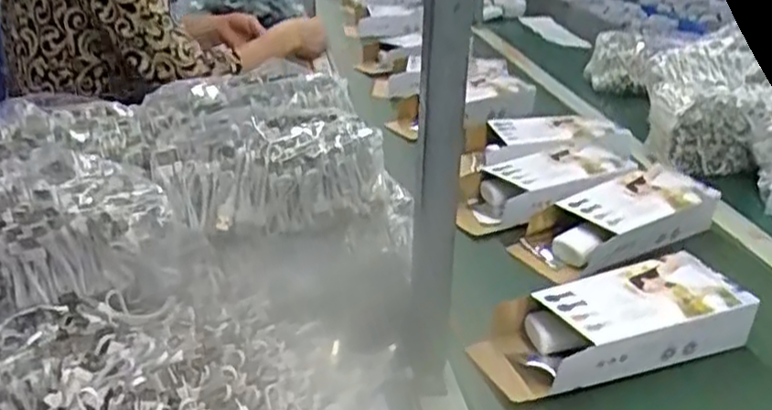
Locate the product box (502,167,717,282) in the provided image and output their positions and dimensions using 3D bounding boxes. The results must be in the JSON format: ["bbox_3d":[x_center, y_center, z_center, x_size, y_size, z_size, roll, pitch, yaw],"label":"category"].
[{"bbox_3d":[0.279,0.020,0.870,0.251,0.064,0.096,-14,23,-25],"label":"product box"}]

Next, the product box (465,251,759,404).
[{"bbox_3d":[0.205,0.113,0.670,0.251,0.065,0.101,-10,21,-15],"label":"product box"}]

